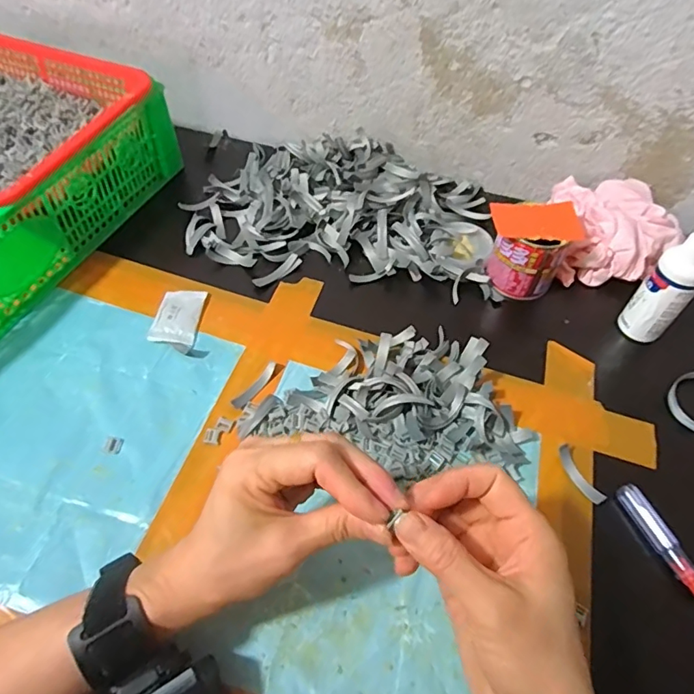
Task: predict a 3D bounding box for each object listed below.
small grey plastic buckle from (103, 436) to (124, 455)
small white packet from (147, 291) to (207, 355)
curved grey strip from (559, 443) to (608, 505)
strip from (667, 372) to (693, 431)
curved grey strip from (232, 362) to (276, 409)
[{"bbox_3d":[-0.183,0.076,0.396,0.014,0.004,0.013,9,52,4],"label":"small grey plastic buckle"},{"bbox_3d":[-0.156,-0.028,0.472,0.040,0.010,0.069,6,52,2],"label":"small white packet"},{"bbox_3d":[0.179,0.099,0.391,0.011,0.009,0.048,-20,56,-17],"label":"curved grey strip"},{"bbox_3d":[0.301,0.042,0.443,0.032,0.010,0.070,36,59,23],"label":"strip"},{"bbox_3d":[-0.077,0.033,0.429,0.009,0.006,0.052,30,57,19],"label":"curved grey strip"}]

